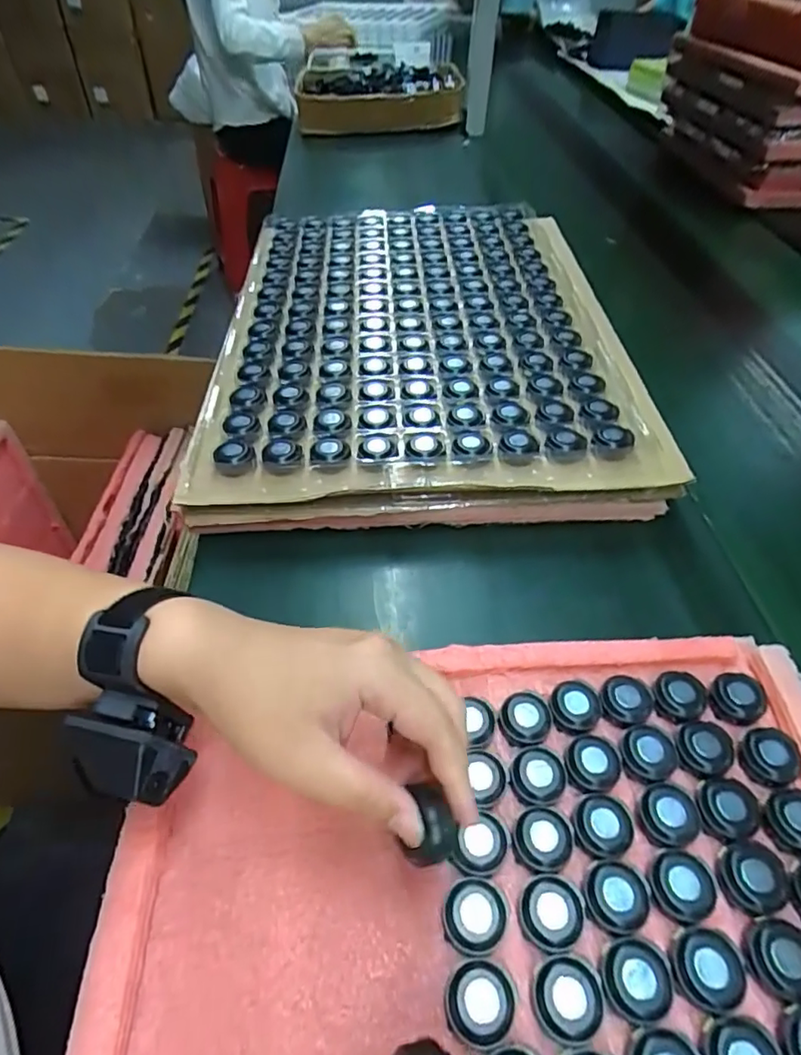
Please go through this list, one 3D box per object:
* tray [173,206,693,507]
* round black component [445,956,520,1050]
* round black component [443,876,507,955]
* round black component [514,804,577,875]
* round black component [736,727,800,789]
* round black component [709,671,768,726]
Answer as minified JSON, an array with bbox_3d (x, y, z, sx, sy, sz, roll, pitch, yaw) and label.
[{"bbox_3d":[0.015,-0.225,0.577,0.370,0.016,0.509,-2,47,-1],"label":"tray"},{"bbox_3d":[0.034,0.204,0.239,0.030,0.015,0.028,2,48,-2],"label":"round black component"},{"bbox_3d":[0.035,0.181,0.260,0.029,0.013,0.028,2,48,-2],"label":"round black component"},{"bbox_3d":[0.072,0.157,0.281,0.030,0.012,0.028,2,48,-2],"label":"round black component"},{"bbox_3d":[0.203,0.124,0.304,0.035,0.010,0.028,-24,54,-23],"label":"round black component"},{"bbox_3d":[0.200,0.100,0.328,0.029,0.014,0.030,2,48,-2],"label":"round black component"}]

